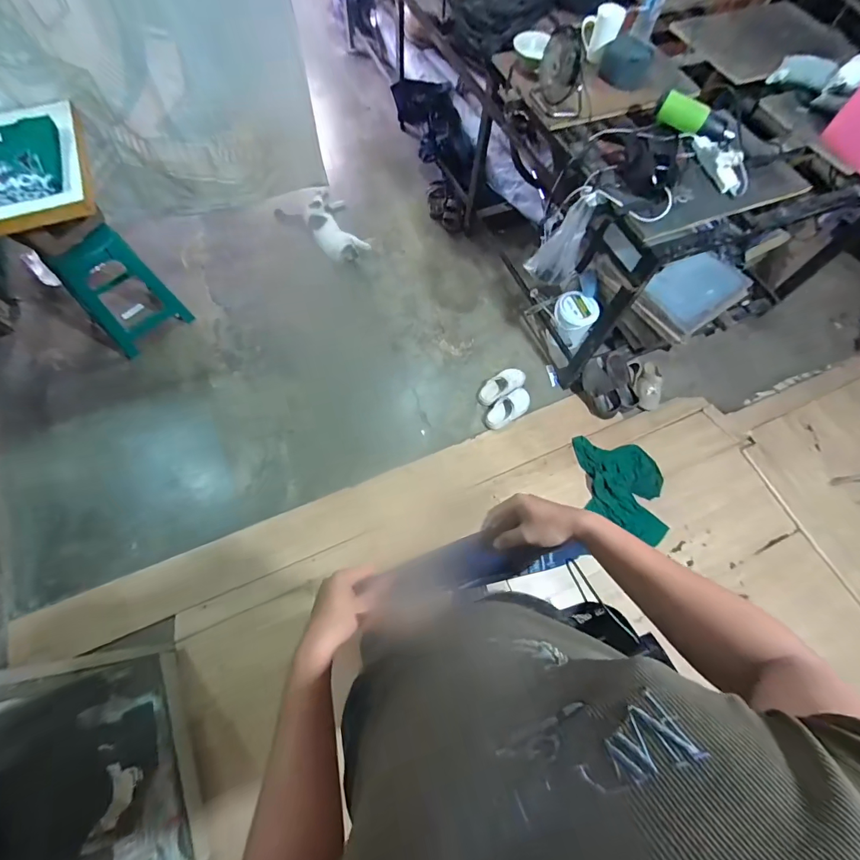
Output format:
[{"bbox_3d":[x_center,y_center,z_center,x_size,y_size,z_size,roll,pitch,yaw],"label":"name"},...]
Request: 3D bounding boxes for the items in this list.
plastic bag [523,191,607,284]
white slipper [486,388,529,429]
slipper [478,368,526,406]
[{"bbox_3d":[0.405,-0.595,1.262,0.164,0.313,0.059,38,70,11],"label":"plastic bag"},{"bbox_3d":[0.348,-0.088,1.760,0.240,0.056,0.122,-29,71,-14],"label":"white slipper"},{"bbox_3d":[0.325,-0.200,1.831,0.241,0.074,0.121,-29,71,-13],"label":"slipper"}]

